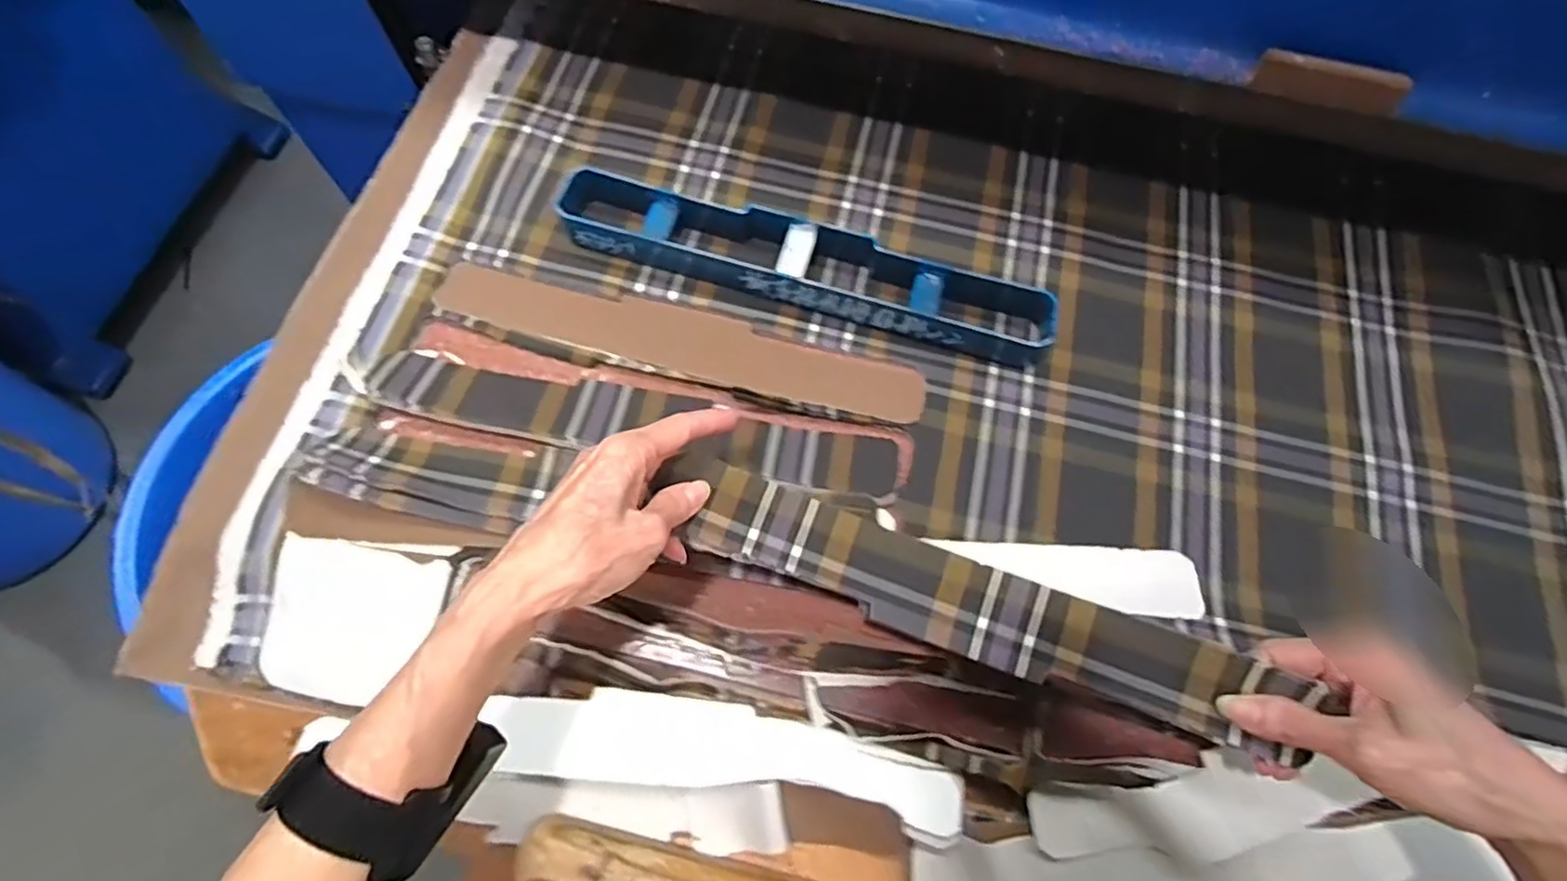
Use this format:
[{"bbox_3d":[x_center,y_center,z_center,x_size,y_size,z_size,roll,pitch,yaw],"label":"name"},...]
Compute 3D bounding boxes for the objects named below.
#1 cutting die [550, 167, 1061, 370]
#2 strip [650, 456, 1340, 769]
[{"bbox_3d":[0.016,-0.129,0.504,0.361,0.035,0.066,14,68,3],"label":"cutting die"},{"bbox_3d":[0.099,0.088,0.374,0.344,0.024,0.048,20,71,6],"label":"strip"}]

